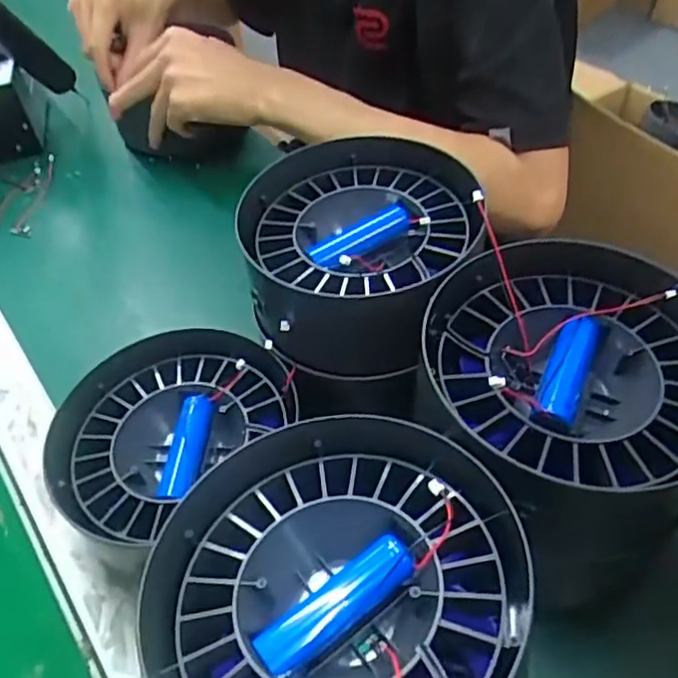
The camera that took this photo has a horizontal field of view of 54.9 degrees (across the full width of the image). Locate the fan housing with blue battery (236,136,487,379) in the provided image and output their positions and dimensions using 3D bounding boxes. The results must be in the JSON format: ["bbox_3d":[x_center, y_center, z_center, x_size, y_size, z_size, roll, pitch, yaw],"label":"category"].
[{"bbox_3d":[0.017,-0.051,0.389,0.145,0.062,0.142,-14,49,-5],"label":"fan housing with blue battery"}]

